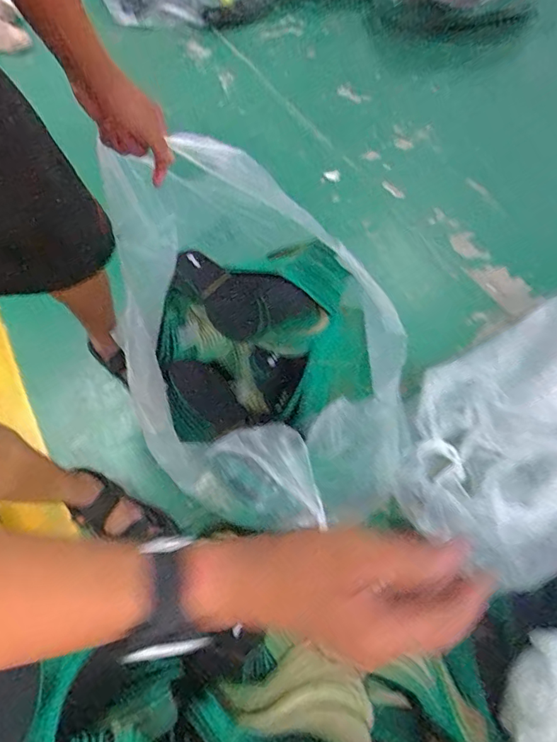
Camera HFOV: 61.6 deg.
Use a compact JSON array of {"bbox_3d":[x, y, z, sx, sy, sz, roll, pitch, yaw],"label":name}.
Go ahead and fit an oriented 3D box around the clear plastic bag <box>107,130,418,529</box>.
[{"bbox_3d":[-0.036,-0.077,0.689,0.339,0.376,0.458,-3,62,0],"label":"clear plastic bag"}]

